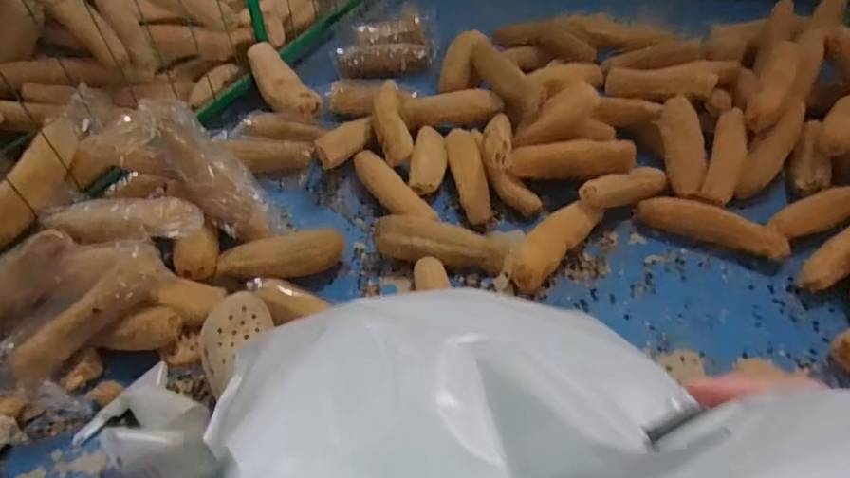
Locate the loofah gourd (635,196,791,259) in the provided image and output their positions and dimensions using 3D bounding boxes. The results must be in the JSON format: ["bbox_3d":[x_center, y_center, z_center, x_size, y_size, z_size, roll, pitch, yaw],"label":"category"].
[{"bbox_3d":[0.531,-0.023,1.033,0.262,0.060,0.057,22,54,21],"label":"loofah gourd"}]

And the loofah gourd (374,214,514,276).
[{"bbox_3d":[0.030,0.013,1.042,0.249,0.086,0.081,7,50,10],"label":"loofah gourd"}]

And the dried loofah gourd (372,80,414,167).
[{"bbox_3d":[-0.079,-0.271,1.231,0.071,0.049,0.269,-10,49,-4],"label":"dried loofah gourd"}]

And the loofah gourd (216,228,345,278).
[{"bbox_3d":[-0.265,0.040,1.023,0.234,0.091,0.072,-5,49,0],"label":"loofah gourd"}]

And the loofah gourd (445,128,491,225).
[{"bbox_3d":[0.089,-0.138,1.157,0.066,0.078,0.244,-8,49,-3],"label":"loofah gourd"}]

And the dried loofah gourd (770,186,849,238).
[{"bbox_3d":[0.730,-0.045,1.032,0.209,0.060,0.064,-19,51,-12],"label":"dried loofah gourd"}]

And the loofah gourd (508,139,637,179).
[{"bbox_3d":[0.290,-0.158,1.093,0.240,0.058,0.064,-5,49,0],"label":"loofah gourd"}]

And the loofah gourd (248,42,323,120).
[{"bbox_3d":[-0.347,-0.378,1.362,0.100,0.069,0.234,-33,70,-22],"label":"loofah gourd"}]

